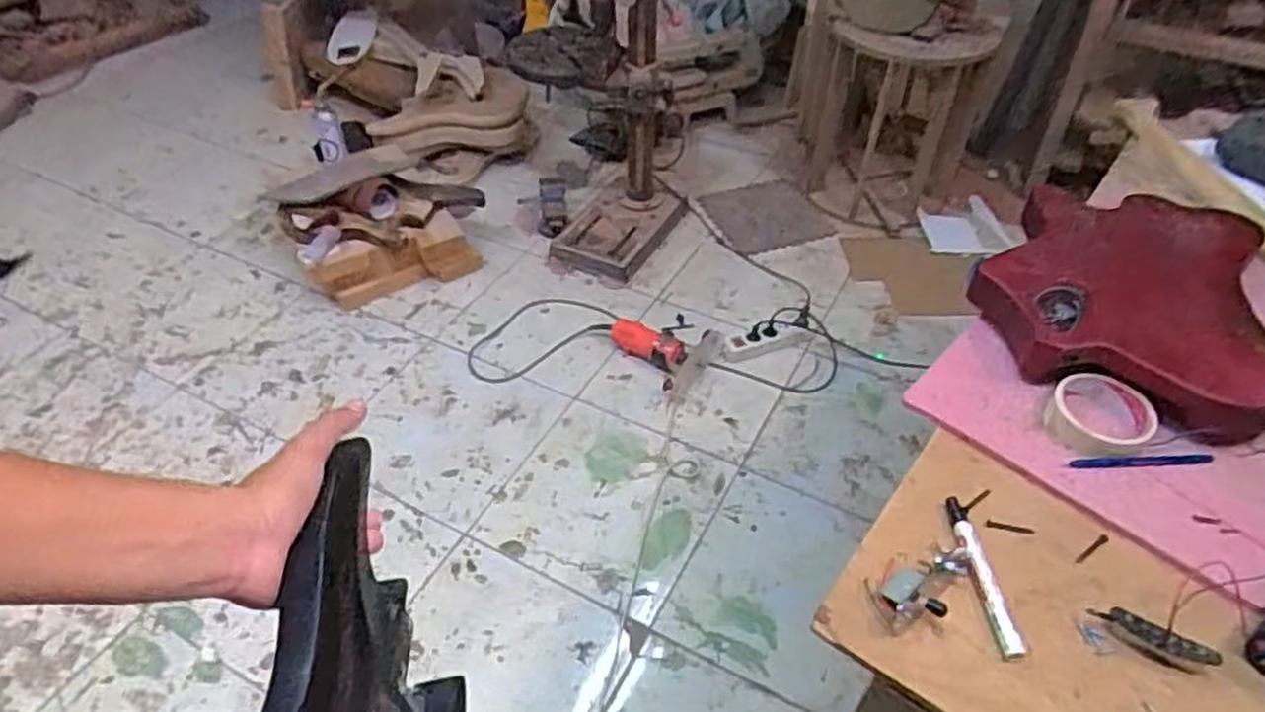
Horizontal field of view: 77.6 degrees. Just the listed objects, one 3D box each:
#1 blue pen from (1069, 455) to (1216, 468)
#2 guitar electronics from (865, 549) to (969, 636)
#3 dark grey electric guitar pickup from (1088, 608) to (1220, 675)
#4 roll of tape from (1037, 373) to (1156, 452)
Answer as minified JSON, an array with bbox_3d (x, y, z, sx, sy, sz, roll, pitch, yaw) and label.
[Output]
[{"bbox_3d":[0.475,0.099,0.736,0.128,0.010,0.009,0,45,0],"label":"blue pen"},{"bbox_3d":[0.237,0.187,0.637,0.091,0.020,0.052,-13,46,-13],"label":"guitar electronics"},{"bbox_3d":[0.401,0.218,0.607,0.082,0.022,0.021,29,51,26],"label":"dark grey electric guitar pickup"},{"bbox_3d":[0.446,0.059,0.755,0.090,0.034,0.090,27,50,24],"label":"roll of tape"}]

